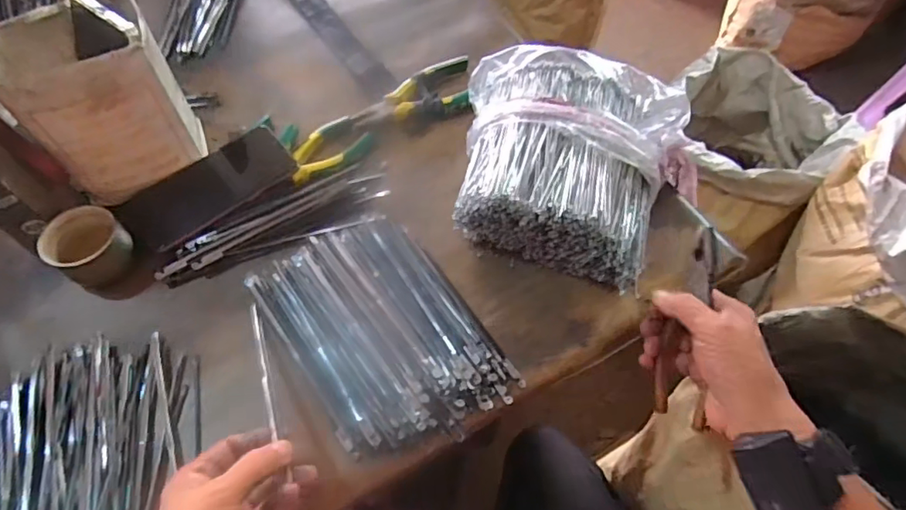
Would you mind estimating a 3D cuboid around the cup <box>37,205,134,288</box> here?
[{"bbox_3d":[-0.322,-0.004,0.491,0.056,0.063,0.057,0,59,-1],"label":"cup"}]

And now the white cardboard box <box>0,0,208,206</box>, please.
[{"bbox_3d":[-0.315,-0.136,0.503,0.124,0.153,0.101,-36,66,-20],"label":"white cardboard box"}]

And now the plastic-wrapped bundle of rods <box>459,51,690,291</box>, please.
[{"bbox_3d":[0.111,-0.089,0.522,0.222,0.090,0.202,15,60,8],"label":"plastic-wrapped bundle of rods"}]

